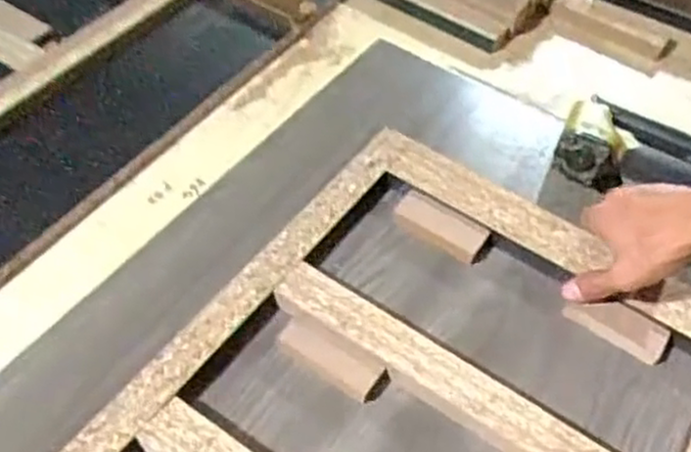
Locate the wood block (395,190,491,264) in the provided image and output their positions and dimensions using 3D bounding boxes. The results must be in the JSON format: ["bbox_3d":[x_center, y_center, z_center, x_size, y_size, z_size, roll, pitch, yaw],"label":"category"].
[{"bbox_3d":[0.082,0.003,0.649,0.084,0.018,0.034,29,52,16],"label":"wood block"}]

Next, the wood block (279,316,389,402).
[{"bbox_3d":[-0.010,0.099,0.557,0.083,0.018,0.027,29,52,16],"label":"wood block"}]

